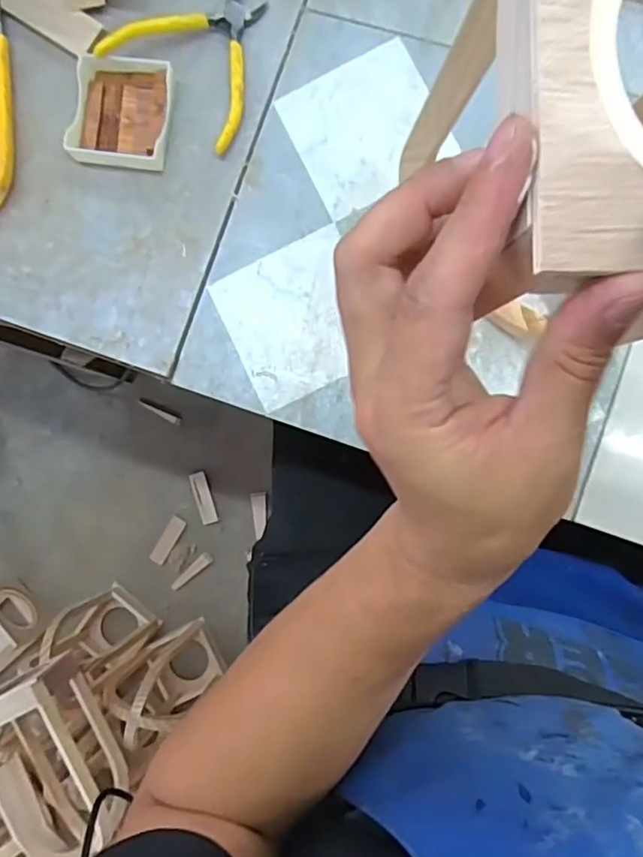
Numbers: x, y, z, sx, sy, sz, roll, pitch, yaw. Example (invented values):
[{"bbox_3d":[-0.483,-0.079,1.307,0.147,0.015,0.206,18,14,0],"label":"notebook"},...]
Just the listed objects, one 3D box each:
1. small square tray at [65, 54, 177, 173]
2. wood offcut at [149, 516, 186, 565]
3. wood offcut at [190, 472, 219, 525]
[{"bbox_3d":[-0.150,-0.238,0.436,0.071,0.014,0.078,9,88,6],"label":"small square tray"},{"bbox_3d":[-0.302,0.221,1.141,0.032,0.016,0.095,29,91,7],"label":"wood offcut"},{"bbox_3d":[-0.227,0.136,1.131,0.031,0.024,0.101,-17,86,5],"label":"wood offcut"}]

